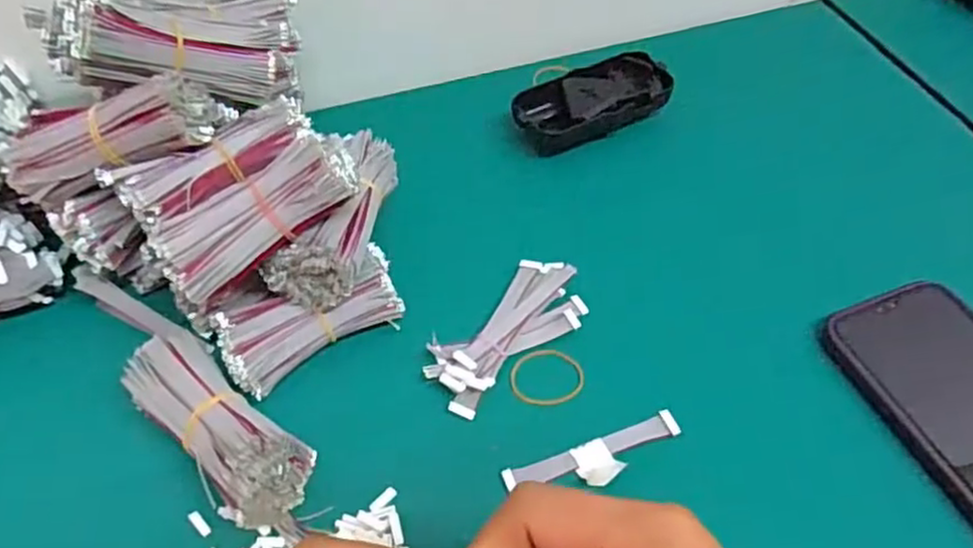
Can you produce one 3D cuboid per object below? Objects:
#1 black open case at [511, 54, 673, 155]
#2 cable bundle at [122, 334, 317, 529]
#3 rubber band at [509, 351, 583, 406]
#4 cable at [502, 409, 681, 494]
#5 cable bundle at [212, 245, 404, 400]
[{"bbox_3d":[0.074,-0.120,0.483,0.109,0.024,0.050,-23,54,-15],"label":"black open case"},{"bbox_3d":[-0.132,0.072,0.331,0.105,0.032,0.041,32,60,25],"label":"cable bundle"},{"bbox_3d":[0.032,0.055,0.365,0.038,0.005,0.032,-3,61,4],"label":"rubber band"},{"bbox_3d":[0.054,0.090,0.332,0.088,0.010,0.024,-18,52,-10],"label":"cable"},{"bbox_3d":[-0.093,0.022,0.368,0.095,0.026,0.039,-30,56,-19],"label":"cable bundle"}]

